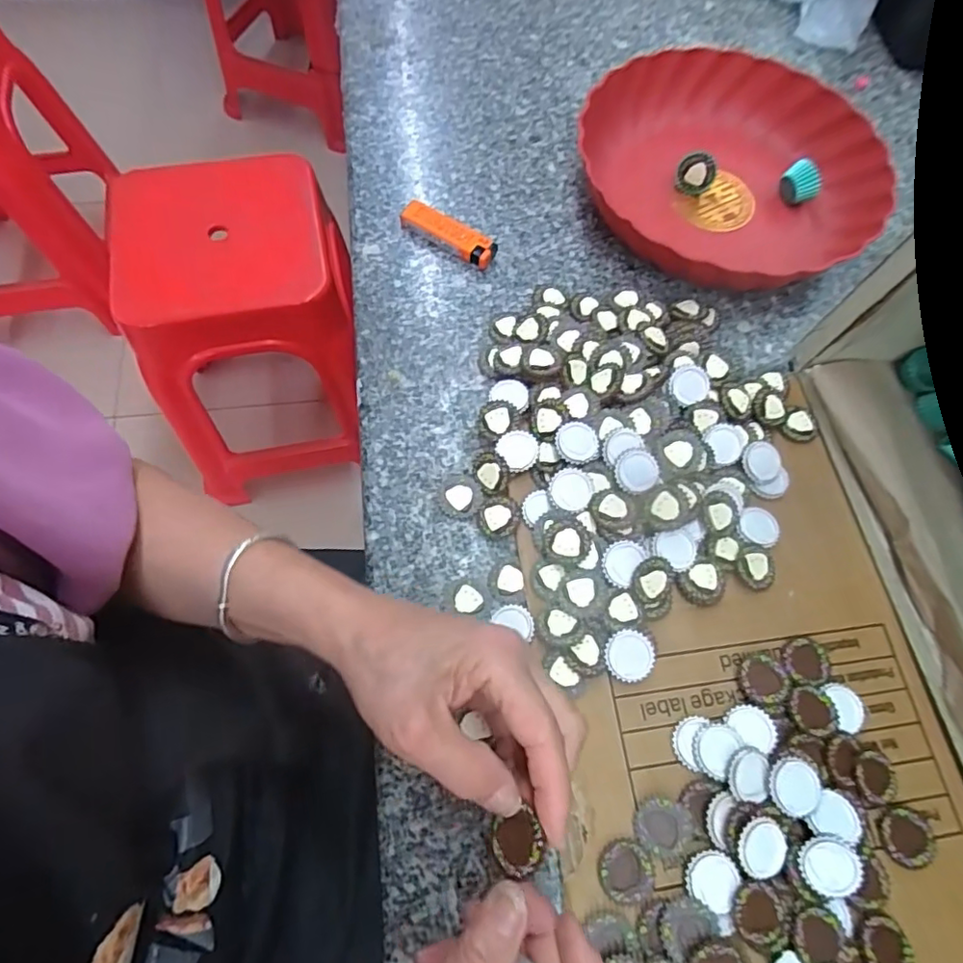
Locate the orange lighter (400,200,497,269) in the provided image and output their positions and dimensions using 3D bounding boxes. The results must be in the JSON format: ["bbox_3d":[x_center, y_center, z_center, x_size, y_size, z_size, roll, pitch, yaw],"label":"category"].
[{"bbox_3d":[-0.025,-0.194,0.449,0.078,0.016,0.021,31,70,10],"label":"orange lighter"}]

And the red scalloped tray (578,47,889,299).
[{"bbox_3d":[0.199,-0.252,0.467,0.235,0.047,0.232,-30,72,-13],"label":"red scalloped tray"}]

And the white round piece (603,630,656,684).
[{"bbox_3d":[0.084,0.099,0.325,0.029,0.004,0.028,-1,72,2],"label":"white round piece"}]

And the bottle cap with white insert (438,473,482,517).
[{"bbox_3d":[-0.014,0.008,0.374,0.026,0.006,0.030,-10,69,-6],"label":"bottle cap with white insert"}]

